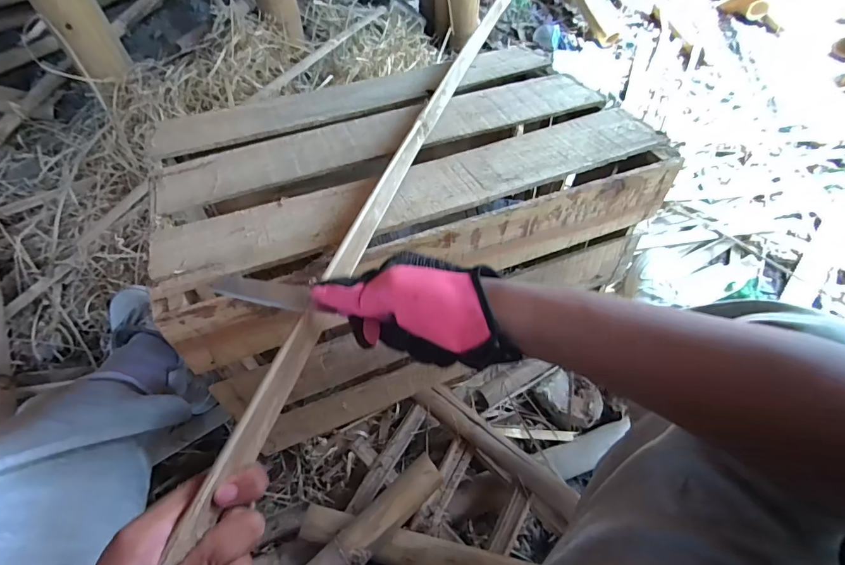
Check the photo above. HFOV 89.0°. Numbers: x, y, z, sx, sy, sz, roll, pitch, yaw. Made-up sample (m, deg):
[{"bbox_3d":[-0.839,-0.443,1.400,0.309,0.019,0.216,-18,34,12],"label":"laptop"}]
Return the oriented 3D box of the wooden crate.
[{"bbox_3d":[-0.027,-0.091,0.654,0.583,0.317,0.355,-18,57,-13],"label":"wooden crate"}]

